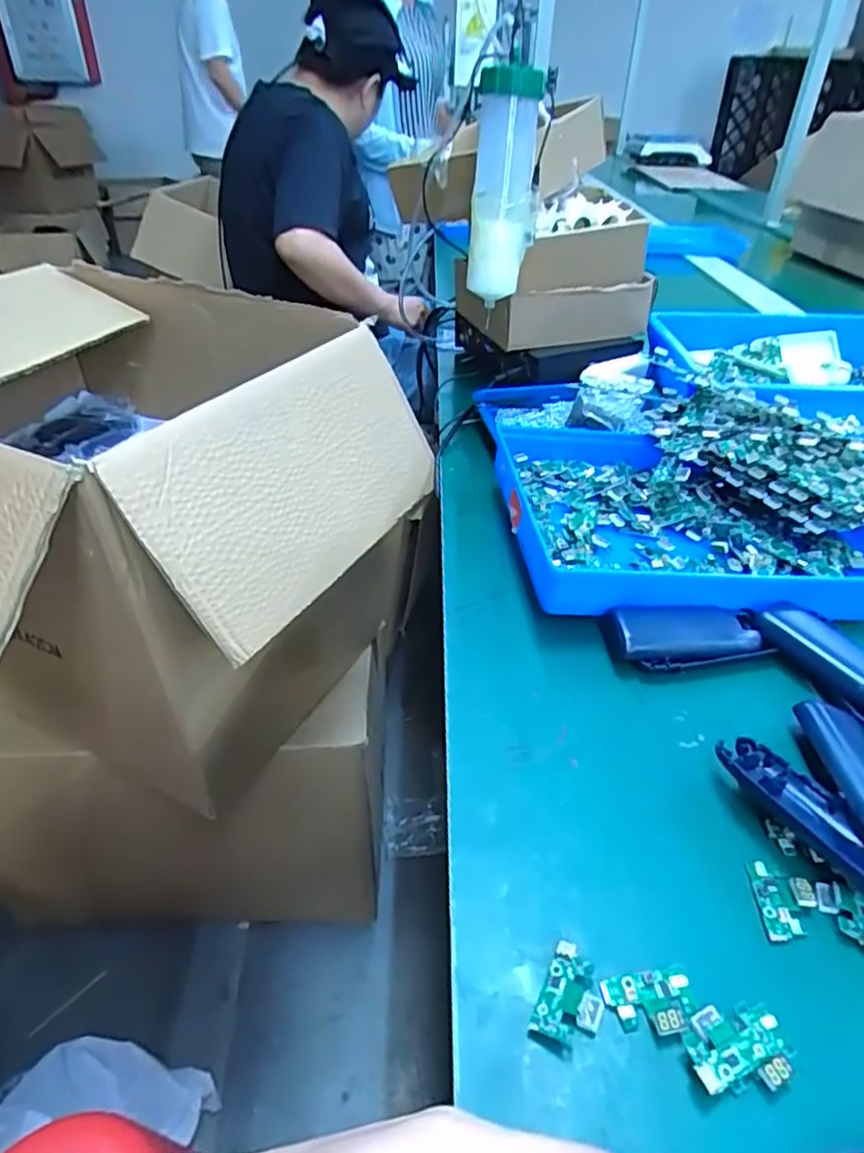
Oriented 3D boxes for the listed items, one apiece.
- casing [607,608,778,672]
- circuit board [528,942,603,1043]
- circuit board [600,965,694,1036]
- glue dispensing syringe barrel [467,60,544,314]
[{"bbox_3d":[0.177,0.045,0.459,0.105,0.027,0.045,-2,36,-2],"label":"casing"},{"bbox_3d":[0.062,0.188,0.293,0.025,0.007,0.038,18,40,24],"label":"circuit board"},{"bbox_3d":[0.098,0.187,0.290,0.040,0.009,0.026,-6,36,-7],"label":"circuit board"},{"bbox_3d":[0.073,-0.392,0.662,0.065,0.191,0.073,5,38,4],"label":"glue dispensing syringe barrel"}]

